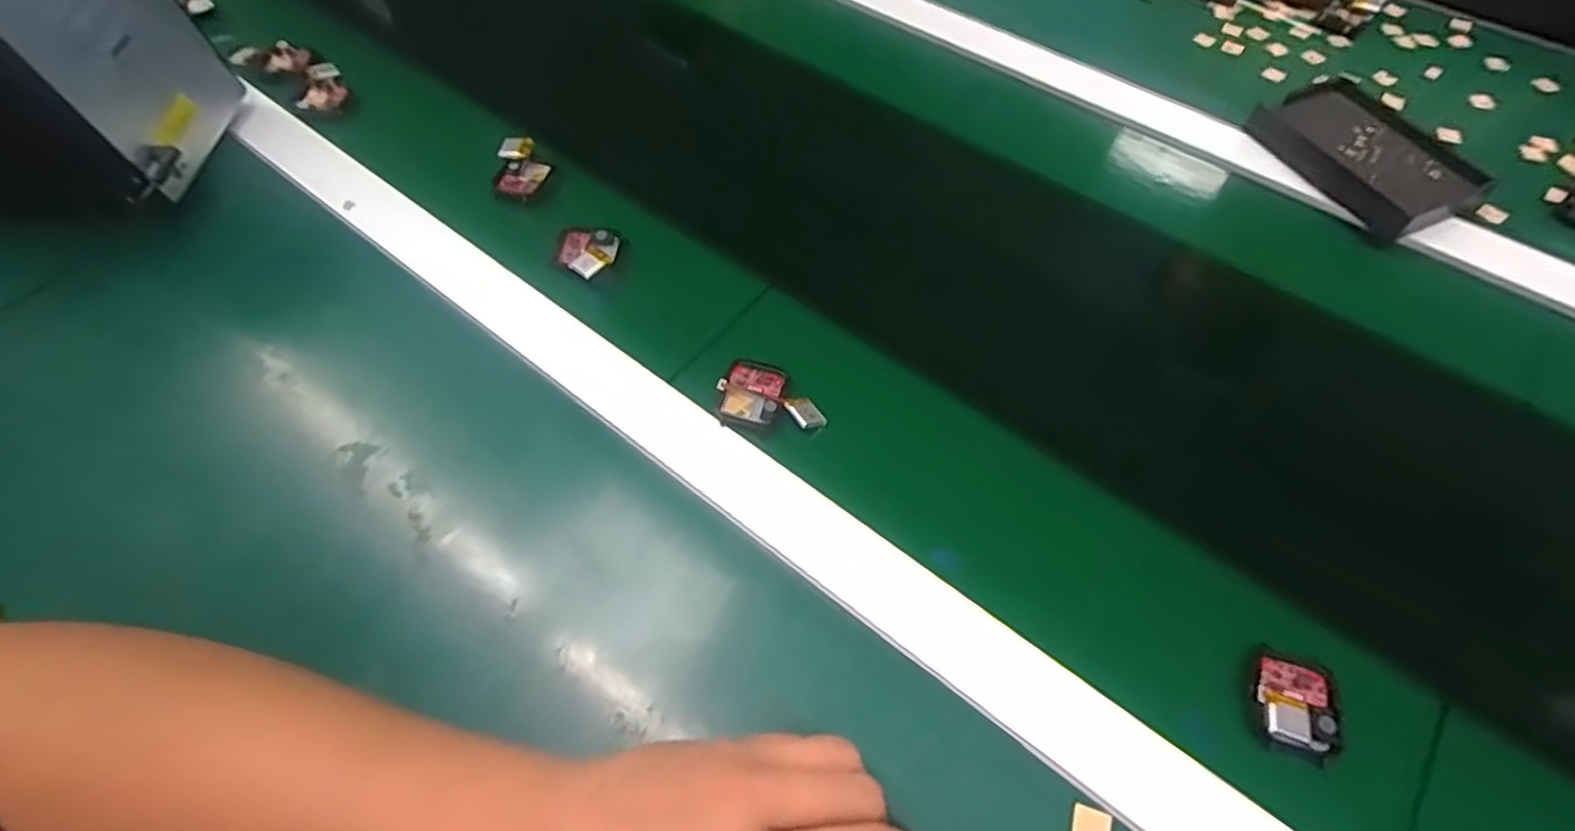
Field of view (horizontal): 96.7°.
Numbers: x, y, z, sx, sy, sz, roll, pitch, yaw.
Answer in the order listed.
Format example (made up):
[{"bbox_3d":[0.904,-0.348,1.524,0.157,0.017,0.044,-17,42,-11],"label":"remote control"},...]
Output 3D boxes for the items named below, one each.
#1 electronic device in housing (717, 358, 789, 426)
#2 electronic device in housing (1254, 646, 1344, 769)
[{"bbox_3d":[-0.020,-0.013,0.404,0.034,0.011,0.042,12,59,8],"label":"electronic device in housing"},{"bbox_3d":[0.233,0.132,0.321,0.037,0.008,0.043,18,60,11],"label":"electronic device in housing"}]

